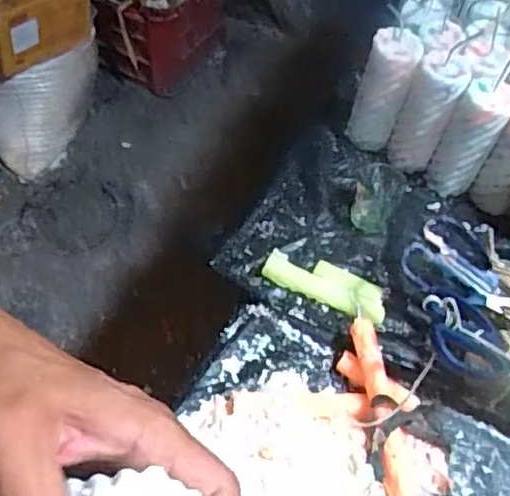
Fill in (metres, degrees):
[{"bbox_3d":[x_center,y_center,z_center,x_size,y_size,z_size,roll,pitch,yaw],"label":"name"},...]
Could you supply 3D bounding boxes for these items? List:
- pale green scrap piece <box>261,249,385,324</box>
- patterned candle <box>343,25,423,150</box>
[{"bbox_3d":[0.071,0.036,0.639,0.122,0.019,0.044,28,58,14],"label":"pale green scrap piece"},{"bbox_3d":[0.146,-0.184,0.734,0.056,0.126,0.057,15,56,6],"label":"patterned candle"}]

